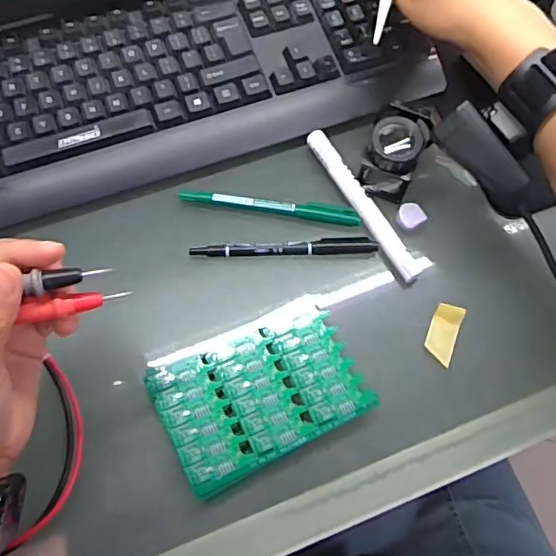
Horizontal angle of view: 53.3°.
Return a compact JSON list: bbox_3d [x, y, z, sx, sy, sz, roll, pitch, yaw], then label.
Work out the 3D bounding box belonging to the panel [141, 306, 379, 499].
[{"bbox_3d":[-0.012,0.075,0.371,0.129,0.004,0.088,-25,71,-11],"label":"panel"}]

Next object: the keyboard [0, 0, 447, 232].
[{"bbox_3d":[-0.087,-0.156,0.445,0.423,0.029,0.143,-18,70,-8],"label":"keyboard"}]

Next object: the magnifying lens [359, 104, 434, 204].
[{"bbox_3d":[0.089,-0.097,0.419,0.046,0.047,0.056,19,69,6],"label":"magnifying lens"}]

